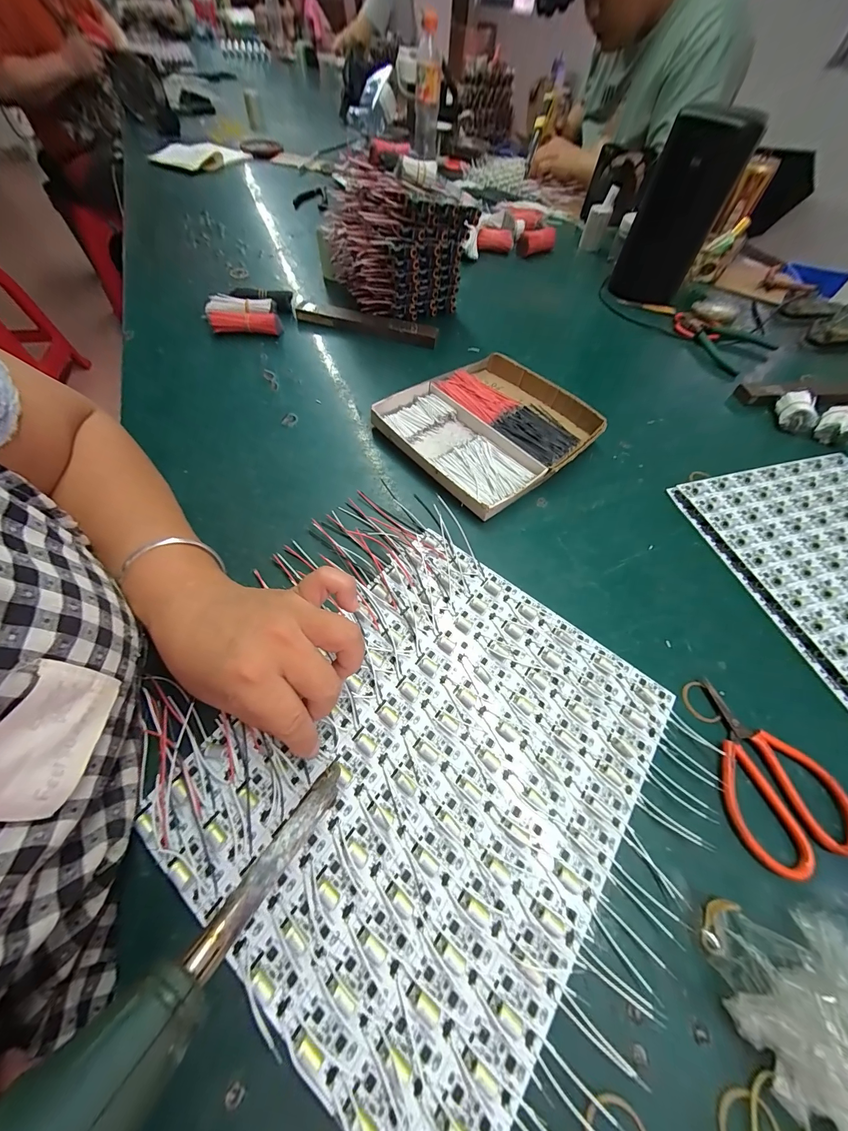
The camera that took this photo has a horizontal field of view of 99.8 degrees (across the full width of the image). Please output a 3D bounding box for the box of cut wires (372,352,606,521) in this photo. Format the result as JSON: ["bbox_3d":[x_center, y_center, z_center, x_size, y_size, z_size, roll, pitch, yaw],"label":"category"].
[{"bbox_3d":[0.076,-0.164,0.415,0.209,0.024,0.194,-36,67,-22],"label":"box of cut wires"}]

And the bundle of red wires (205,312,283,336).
[{"bbox_3d":[-0.252,-0.341,0.503,0.096,0.019,0.028,-6,59,-7],"label":"bundle of red wires"}]

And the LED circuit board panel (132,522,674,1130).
[{"bbox_3d":[0.004,0.121,0.242,0.254,0.011,0.287,34,63,17],"label":"LED circuit board panel"}]

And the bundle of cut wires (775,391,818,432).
[{"bbox_3d":[0.464,-0.190,0.445,0.037,0.038,0.041,15,59,6],"label":"bundle of cut wires"}]

